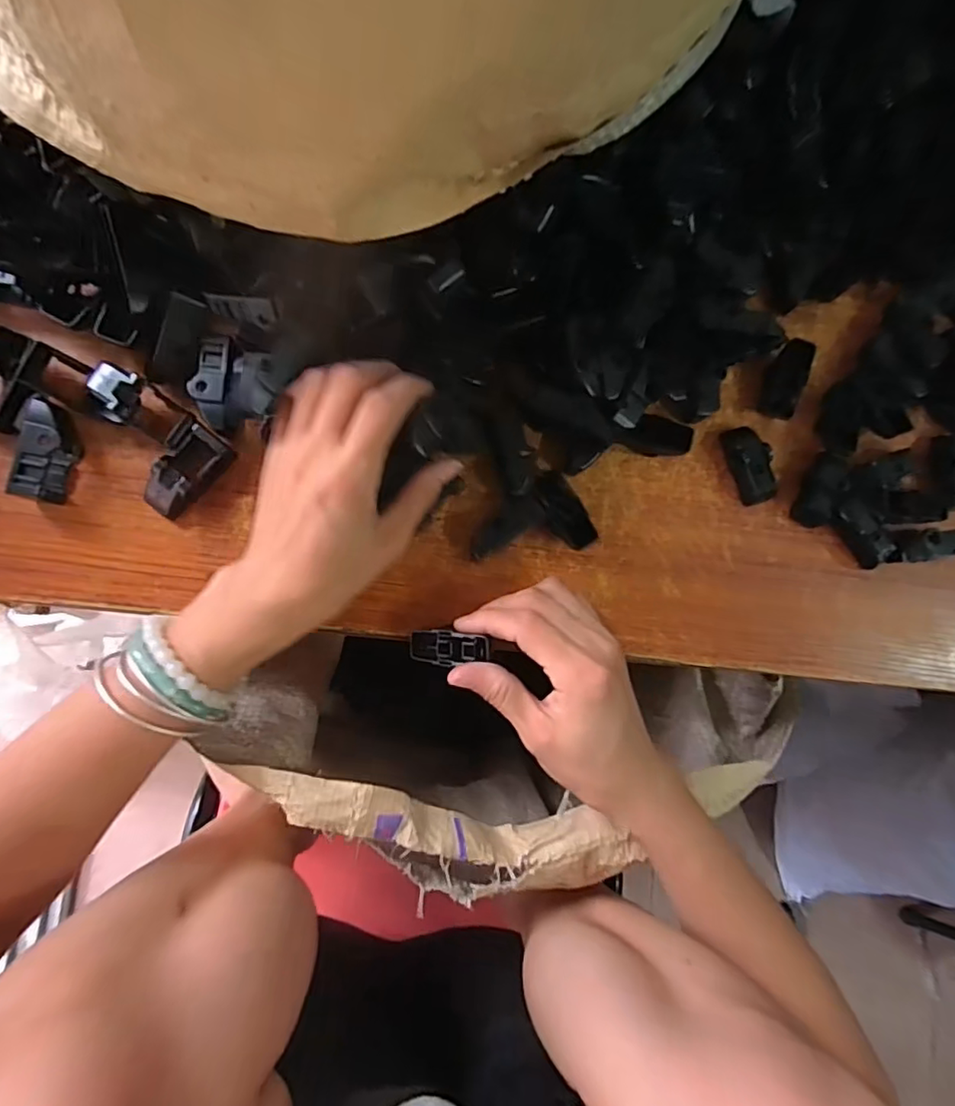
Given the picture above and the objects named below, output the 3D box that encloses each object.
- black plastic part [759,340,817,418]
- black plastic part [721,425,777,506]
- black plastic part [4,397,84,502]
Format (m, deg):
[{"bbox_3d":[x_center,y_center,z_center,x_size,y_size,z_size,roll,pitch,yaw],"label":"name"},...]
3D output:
[{"bbox_3d":[0.184,-0.103,0.348,0.017,0.018,0.045,20,83,-6],"label":"black plastic part"},{"bbox_3d":[0.162,-0.052,0.347,0.020,0.016,0.047,-11,87,-8],"label":"black plastic part"},{"bbox_3d":[-0.217,-0.051,0.295,0.018,0.023,0.050,8,84,-7],"label":"black plastic part"}]

